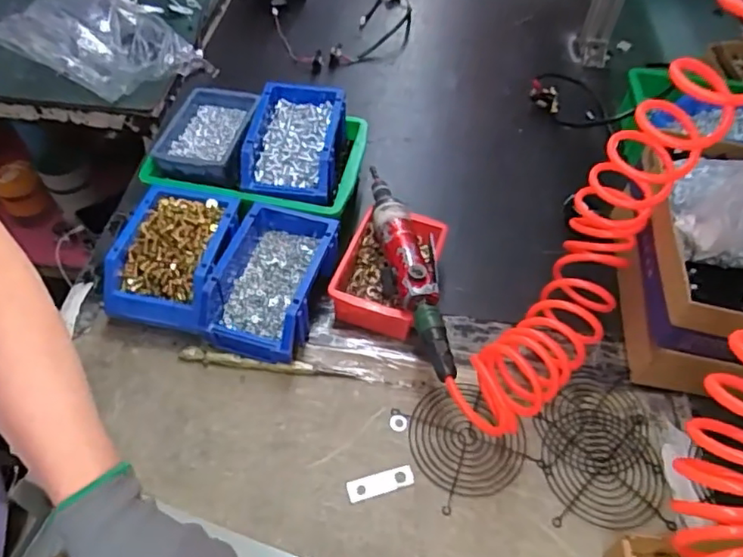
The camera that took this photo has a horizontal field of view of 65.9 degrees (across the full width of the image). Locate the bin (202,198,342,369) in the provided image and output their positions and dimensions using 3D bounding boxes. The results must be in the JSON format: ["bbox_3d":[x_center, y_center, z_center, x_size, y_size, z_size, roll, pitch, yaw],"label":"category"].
[{"bbox_3d":[-0.107,0.002,0.615,0.109,0.060,0.163,15,54,8],"label":"bin"}]

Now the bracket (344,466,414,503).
[{"bbox_3d":[0.008,0.190,0.533,0.062,0.004,0.020,-12,55,-12],"label":"bracket"}]

